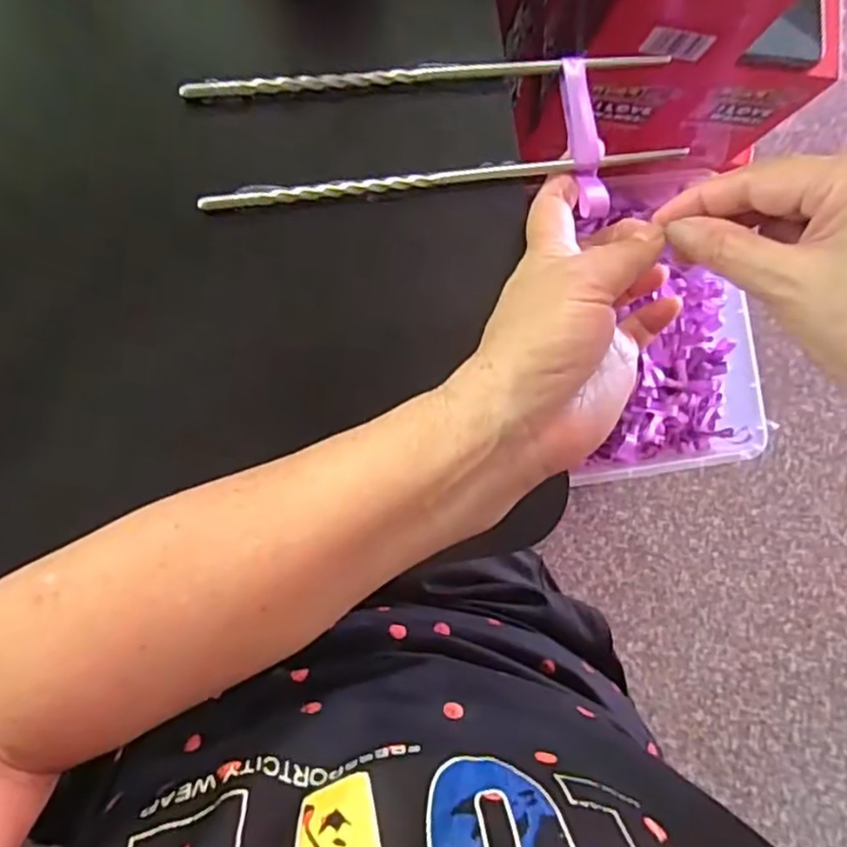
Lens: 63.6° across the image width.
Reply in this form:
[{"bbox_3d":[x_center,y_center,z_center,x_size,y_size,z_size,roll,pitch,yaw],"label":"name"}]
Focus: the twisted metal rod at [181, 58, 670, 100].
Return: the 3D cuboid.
[{"bbox_3d":[0.004,-0.159,0.309,0.217,0.007,0.009,-7,88,-8],"label":"twisted metal rod"}]

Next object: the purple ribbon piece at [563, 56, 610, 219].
[{"bbox_3d":[0.075,-0.131,0.316,0.016,0.011,0.074,-7,87,-8],"label":"purple ribbon piece"}]

